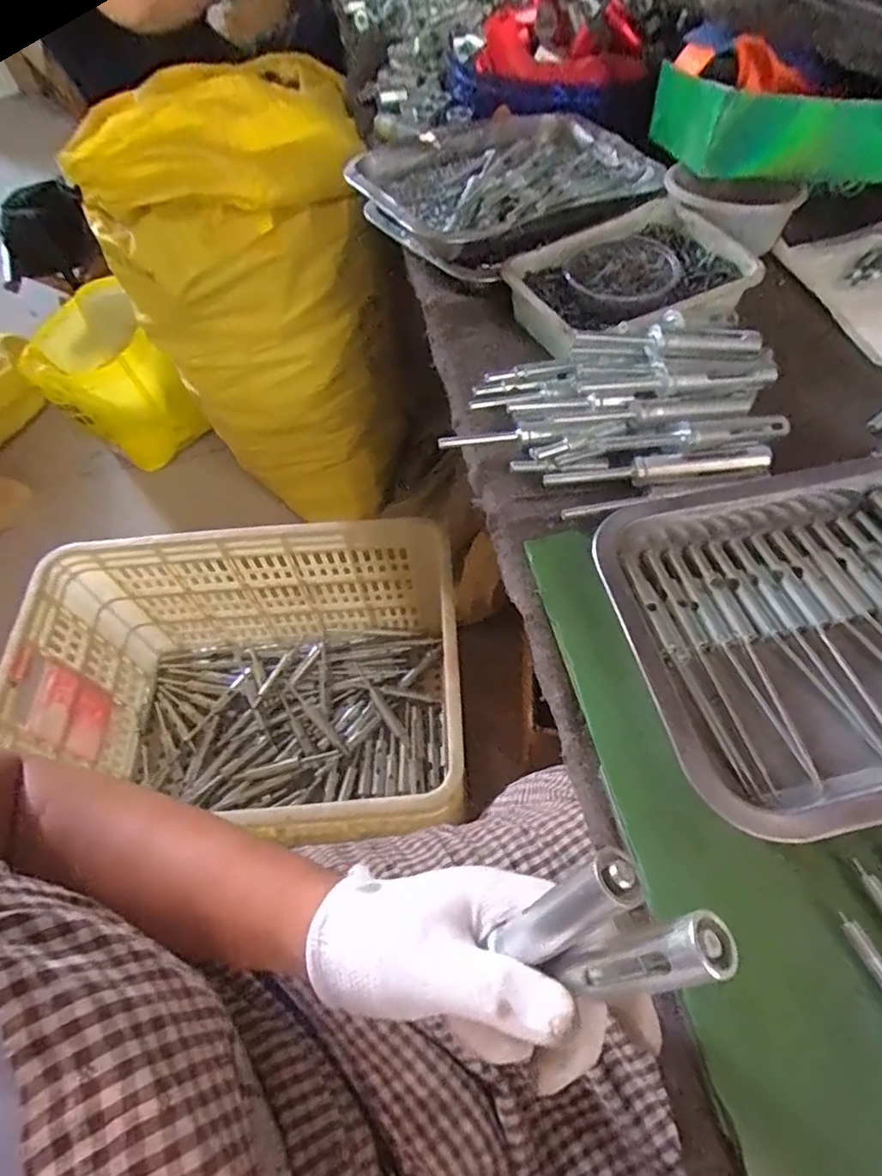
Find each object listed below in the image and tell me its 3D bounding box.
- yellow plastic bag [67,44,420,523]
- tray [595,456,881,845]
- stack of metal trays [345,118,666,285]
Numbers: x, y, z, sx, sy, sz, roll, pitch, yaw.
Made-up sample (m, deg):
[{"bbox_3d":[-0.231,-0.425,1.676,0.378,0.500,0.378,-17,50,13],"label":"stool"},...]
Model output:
[{"bbox_3d":[-0.213,-0.366,0.881,0.347,0.569,0.237,-32,62,-15],"label":"yellow plastic bag"},{"bbox_3d":[0.231,0.011,0.318,0.270,0.040,0.196,-13,59,-3],"label":"tray"},{"bbox_3d":[0.059,-0.374,0.544,0.257,0.043,0.194,-26,61,-11],"label":"stack of metal trays"}]

